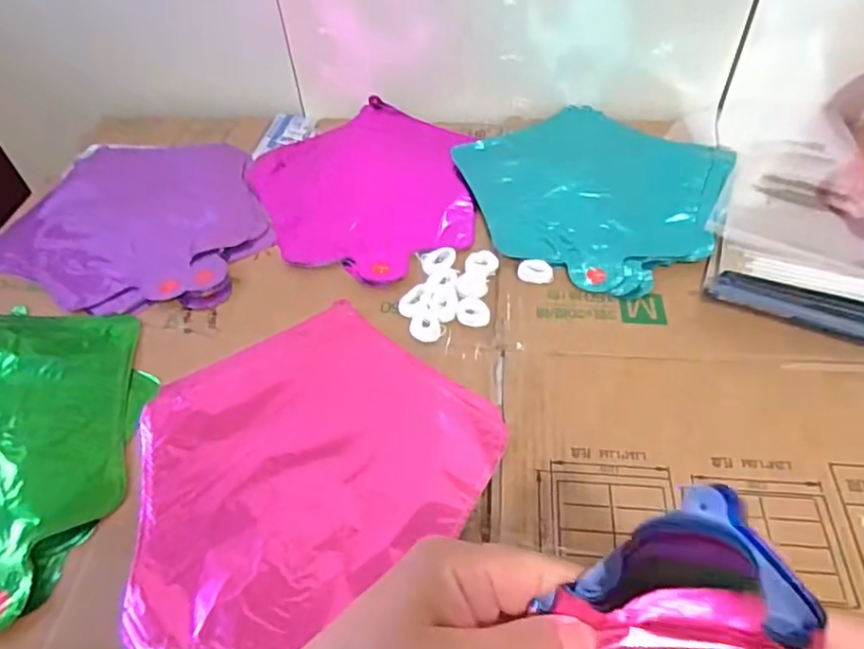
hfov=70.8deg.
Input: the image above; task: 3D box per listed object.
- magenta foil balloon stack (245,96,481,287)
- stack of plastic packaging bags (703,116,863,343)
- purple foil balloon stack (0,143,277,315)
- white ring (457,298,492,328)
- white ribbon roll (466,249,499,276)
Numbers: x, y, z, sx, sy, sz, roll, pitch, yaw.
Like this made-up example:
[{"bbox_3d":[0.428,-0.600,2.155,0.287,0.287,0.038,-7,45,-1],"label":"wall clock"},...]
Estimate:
[{"bbox_3d":[-0.057,-0.136,0.589,0.216,0.014,0.248,-29,53,-21],"label":"magenta foil balloon stack"},{"bbox_3d":[0.322,-0.106,0.523,0.142,0.020,0.291,14,51,15],"label":"stack of plastic packaging bags"},{"bbox_3d":[-0.265,-0.104,0.568,0.248,0.010,0.227,14,51,15],"label":"purple foil balloon stack"},{"bbox_3d":[0.032,-0.010,0.465,0.025,0.005,0.026,-2,48,2],"label":"white ring"},{"bbox_3d":[0.043,-0.052,0.502,0.025,0.004,0.026,15,51,17],"label":"white ribbon roll"}]

